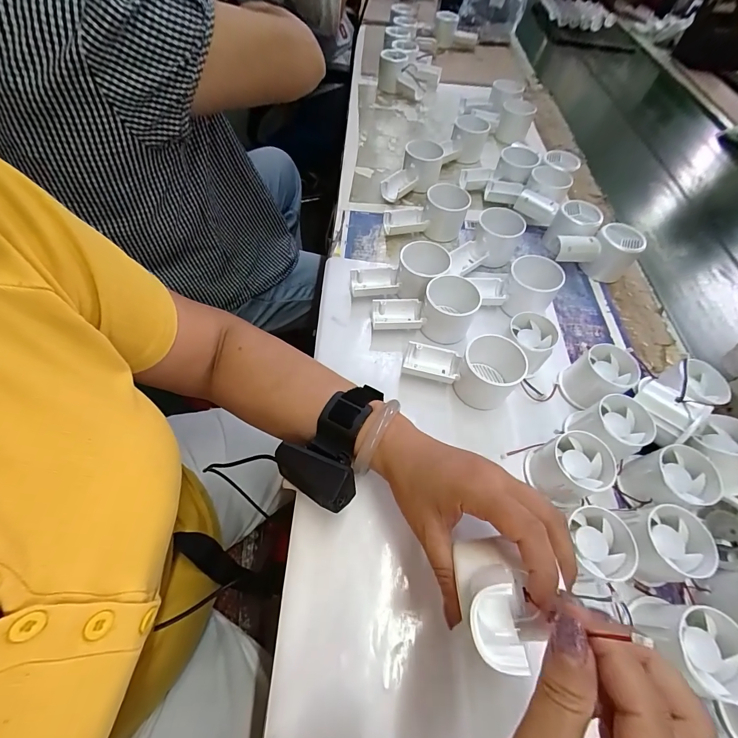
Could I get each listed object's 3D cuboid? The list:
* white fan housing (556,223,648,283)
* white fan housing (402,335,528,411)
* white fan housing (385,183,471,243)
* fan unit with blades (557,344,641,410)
[{"bbox_3d":[0.300,-0.153,0.472,0.109,0.052,0.053,-9,59,-9],"label":"white fan housing"},{"bbox_3d":[0.098,0.000,0.362,0.123,0.050,0.057,8,58,1],"label":"white fan housing"},{"bbox_3d":[0.078,-0.218,0.493,0.112,0.055,0.057,1,58,-3],"label":"white fan housing"},{"bbox_3d":[0.236,0.009,0.369,0.062,0.046,0.053,-27,64,-18],"label":"fan unit with blades"}]

